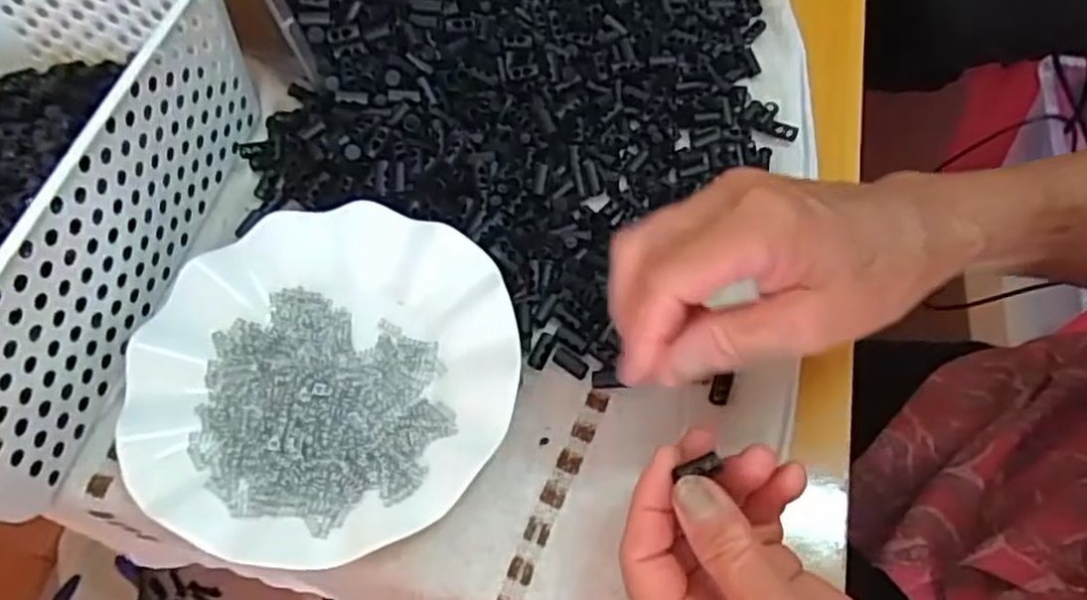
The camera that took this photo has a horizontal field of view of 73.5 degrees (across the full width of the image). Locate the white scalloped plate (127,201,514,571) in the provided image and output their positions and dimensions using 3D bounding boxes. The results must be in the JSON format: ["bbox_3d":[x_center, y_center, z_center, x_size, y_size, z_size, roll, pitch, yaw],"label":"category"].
[{"bbox_3d":[-0.105,0.034,0.356,0.177,0.019,0.177,-1,60,-1],"label":"white scalloped plate"}]

